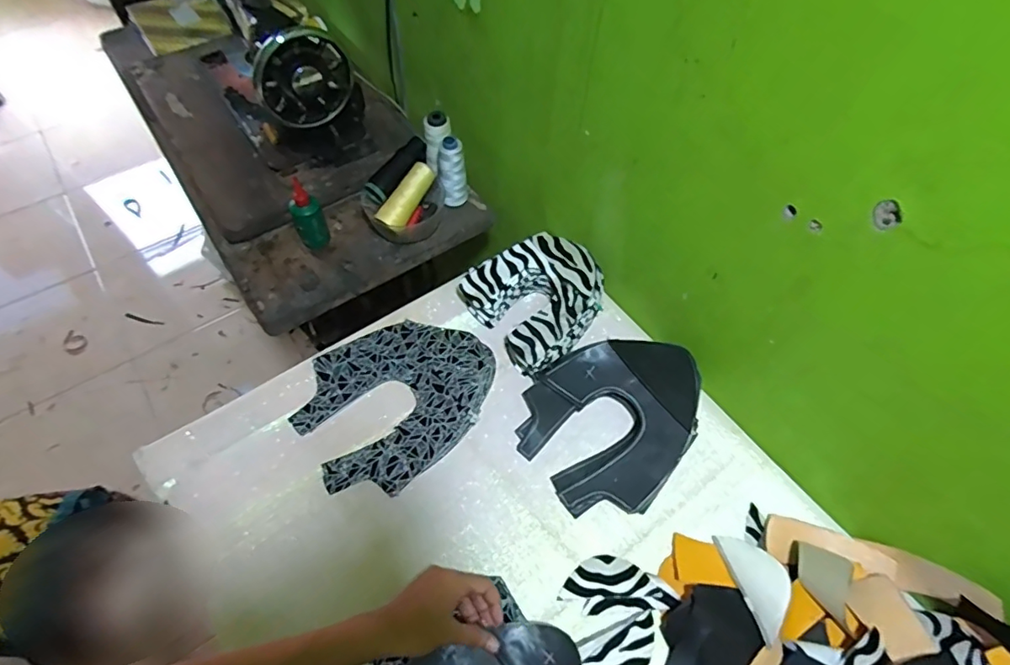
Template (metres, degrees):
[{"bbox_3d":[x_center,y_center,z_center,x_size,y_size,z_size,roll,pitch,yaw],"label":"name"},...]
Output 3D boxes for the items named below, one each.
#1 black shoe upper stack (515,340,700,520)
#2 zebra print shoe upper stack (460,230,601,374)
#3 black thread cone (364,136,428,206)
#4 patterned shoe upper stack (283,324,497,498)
[{"bbox_3d":[0.136,0.099,0.640,0.230,0.061,0.193,-32,64,-20],"label":"black shoe upper stack"},{"bbox_3d":[0.045,-0.050,0.720,0.160,0.082,0.167,-35,65,-21],"label":"zebra print shoe upper stack"},{"bbox_3d":[-0.161,-0.245,0.802,0.043,0.032,0.121,30,62,16],"label":"black thread cone"},{"bbox_3d":[-0.129,0.080,0.657,0.239,0.048,0.184,-30,63,-19],"label":"patterned shoe upper stack"}]

